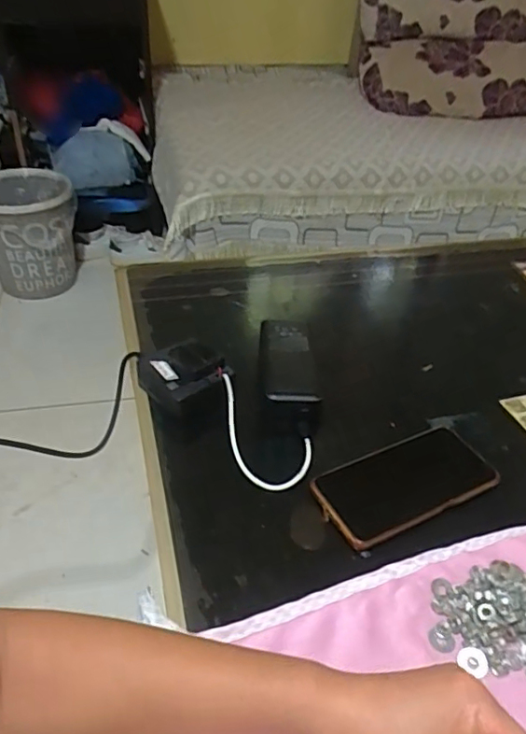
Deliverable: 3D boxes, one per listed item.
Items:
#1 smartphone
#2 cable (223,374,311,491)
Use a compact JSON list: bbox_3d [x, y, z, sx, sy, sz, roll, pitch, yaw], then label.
[{"bbox_3d":[0.129,0.105,0.498,0.163,0.011,0.076,-16,43,-24],"label":"smartphone"},{"bbox_3d":[0.005,0.058,0.527,0.071,0.031,0.125,-4,39,-10],"label":"cable"}]

